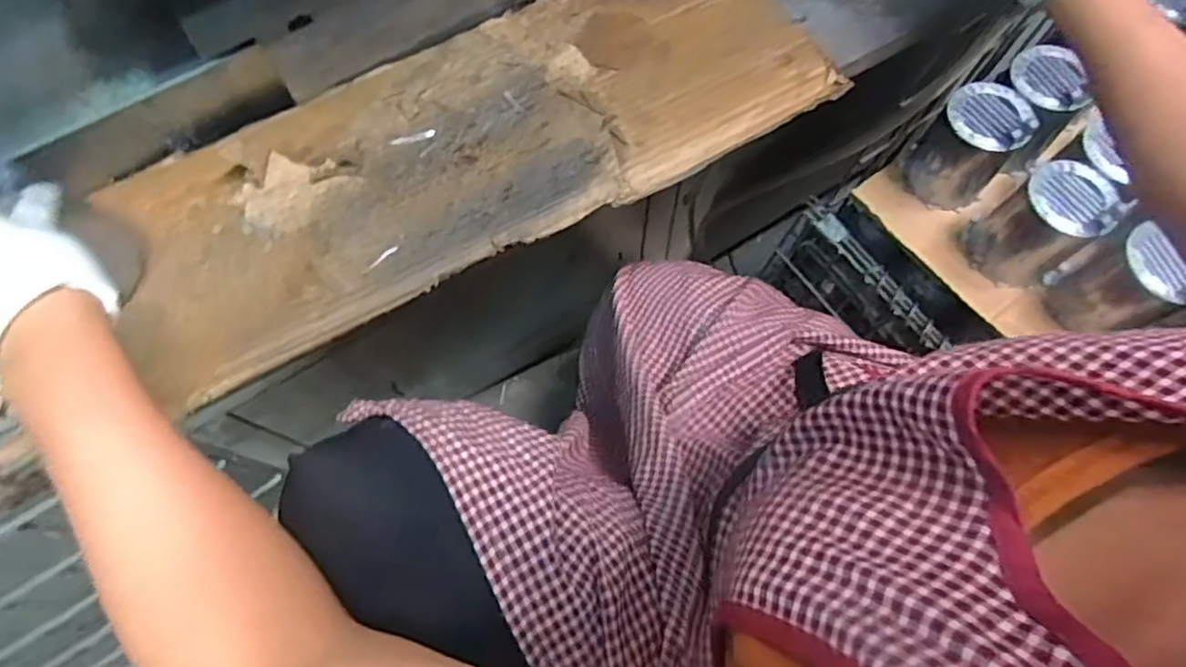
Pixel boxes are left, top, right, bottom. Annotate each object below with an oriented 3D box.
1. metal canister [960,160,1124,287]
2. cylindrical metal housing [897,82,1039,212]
[{"bbox_3d":[0.465,-0.114,0.701,0.085,0.125,0.087,0,70,1],"label":"metal canister"},{"bbox_3d":[0.414,-0.208,0.738,0.091,0.121,0.086,0,70,1],"label":"cylindrical metal housing"}]

